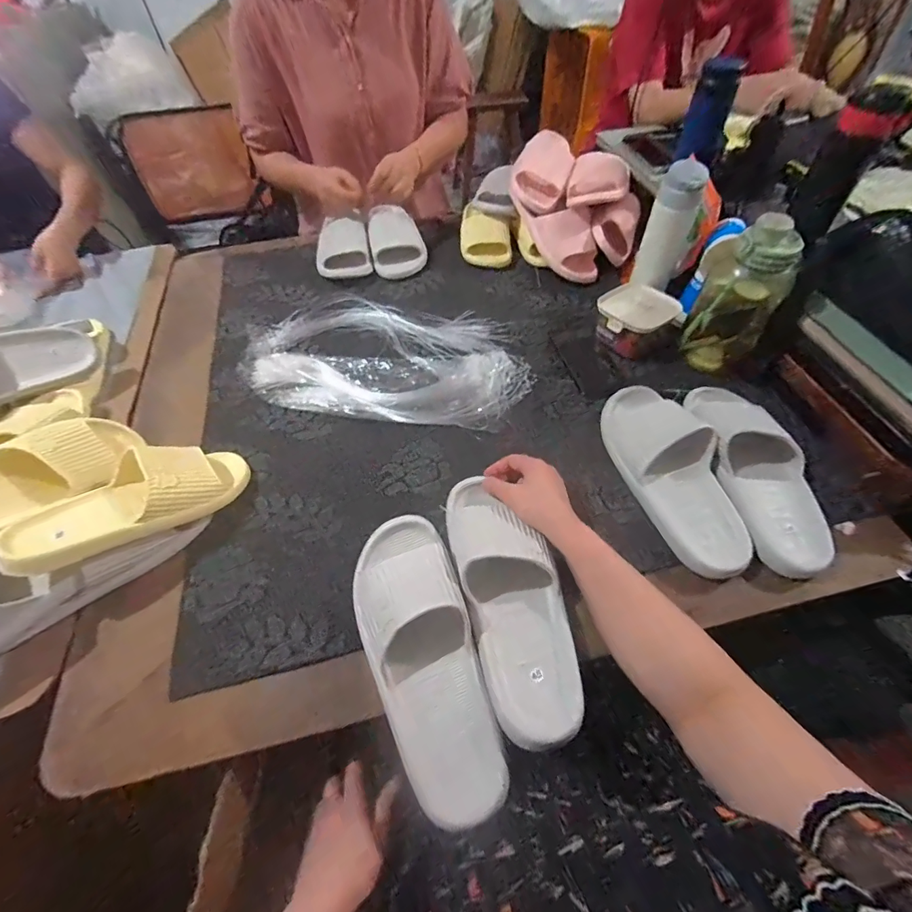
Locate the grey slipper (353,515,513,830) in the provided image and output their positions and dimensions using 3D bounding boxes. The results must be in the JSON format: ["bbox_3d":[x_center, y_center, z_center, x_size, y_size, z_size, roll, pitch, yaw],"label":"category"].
[{"bbox_3d":[-0.037,0.187,0.435,0.108,0.065,0.287,-16,55,-8],"label":"grey slipper"}]

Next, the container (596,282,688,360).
[{"bbox_3d":[0.304,-0.215,0.724,0.110,0.079,0.104,-27,58,-16],"label":"container"}]

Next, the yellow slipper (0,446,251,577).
[{"bbox_3d":[-0.376,0.044,0.513,0.251,0.072,0.092,-28,56,-34],"label":"yellow slipper"}]

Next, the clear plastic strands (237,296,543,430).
[{"bbox_3d":[-0.115,-0.162,0.718,0.455,0.030,0.243,5,55,6],"label":"clear plastic strands"}]

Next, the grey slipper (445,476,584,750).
[{"bbox_3d":[0.058,0.139,0.466,0.099,0.059,0.281,-14,60,-7],"label":"grey slipper"}]

